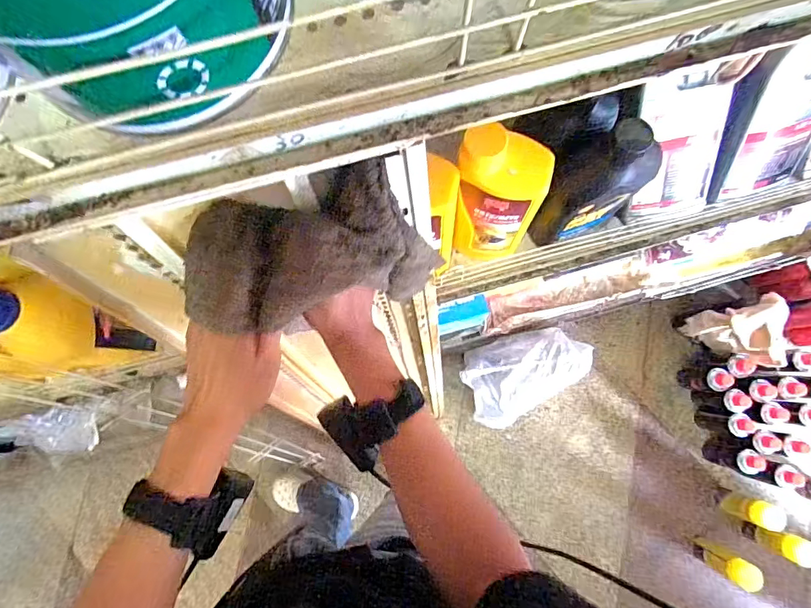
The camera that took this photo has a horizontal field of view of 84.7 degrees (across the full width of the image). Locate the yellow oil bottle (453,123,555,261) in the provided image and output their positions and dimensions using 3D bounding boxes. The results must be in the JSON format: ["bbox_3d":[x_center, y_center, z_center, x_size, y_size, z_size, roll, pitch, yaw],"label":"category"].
[{"bbox_3d":[0.100,-0.108,0.501,0.098,0.209,0.064,16,82,3],"label":"yellow oil bottle"}]

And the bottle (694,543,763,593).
[{"bbox_3d":[0.891,0.718,1.224,0.086,0.148,0.072,34,84,6],"label":"bottle"}]

